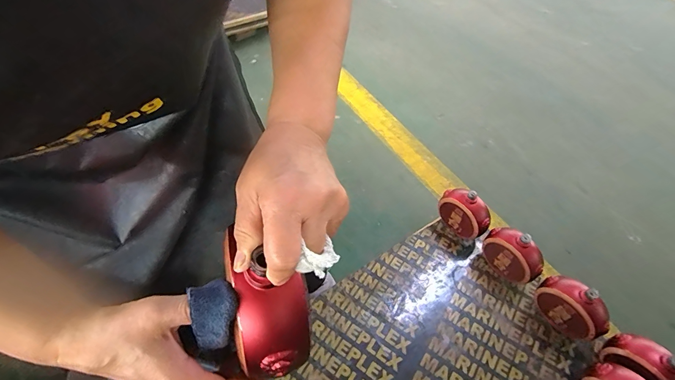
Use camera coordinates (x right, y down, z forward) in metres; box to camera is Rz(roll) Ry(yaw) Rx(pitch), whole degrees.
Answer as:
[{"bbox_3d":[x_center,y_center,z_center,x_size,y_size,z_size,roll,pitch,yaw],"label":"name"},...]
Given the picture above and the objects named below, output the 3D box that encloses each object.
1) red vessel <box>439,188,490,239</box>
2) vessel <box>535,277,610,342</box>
[{"bbox_3d":[0.346,0.062,0.899,0.060,0.124,0.136,-30,58,-20],"label":"red vessel"},{"bbox_3d":[0.522,0.269,0.754,0.080,0.138,0.135,-19,55,-13],"label":"vessel"}]

